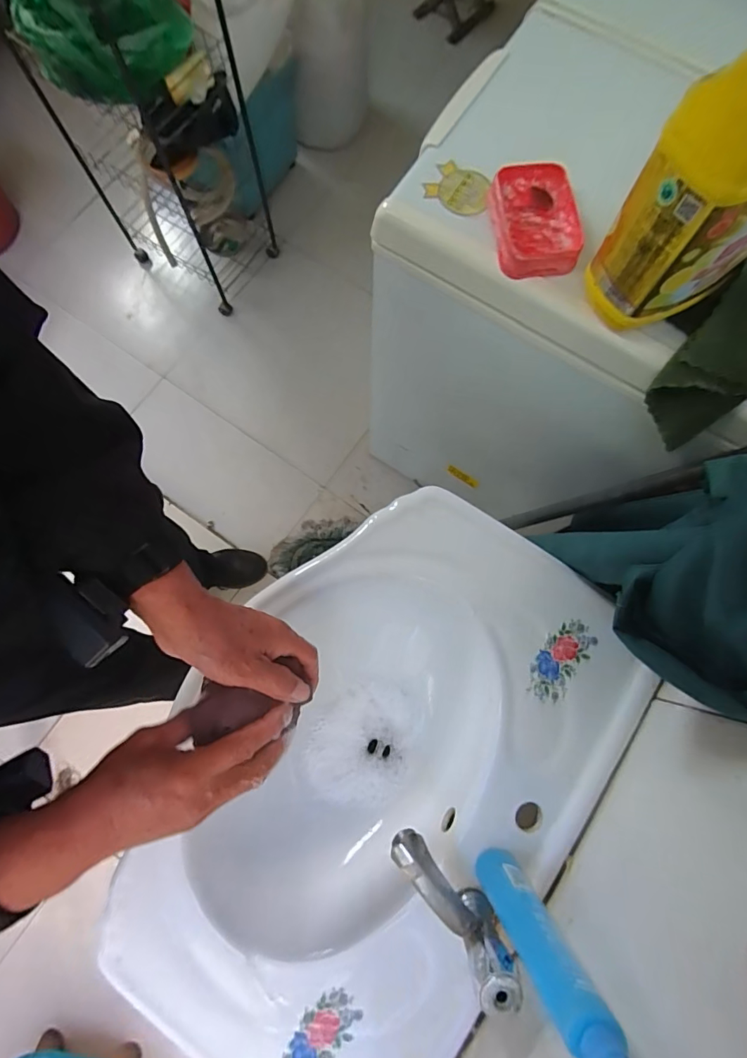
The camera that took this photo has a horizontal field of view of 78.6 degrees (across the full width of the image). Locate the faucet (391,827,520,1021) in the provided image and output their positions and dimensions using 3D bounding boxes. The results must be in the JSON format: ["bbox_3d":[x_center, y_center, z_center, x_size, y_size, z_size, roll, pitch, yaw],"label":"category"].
[{"bbox_3d":[0.067,0.327,0.406,0.040,0.082,0.144,-34,81,-8],"label":"faucet"}]

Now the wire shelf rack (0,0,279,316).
[{"bbox_3d":[-0.503,-0.950,1.041,0.357,0.801,0.323,40,80,7],"label":"wire shelf rack"}]

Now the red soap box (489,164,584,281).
[{"bbox_3d":[0.183,-0.350,0.519,0.092,0.035,0.126,-5,78,-2],"label":"red soap box"}]

